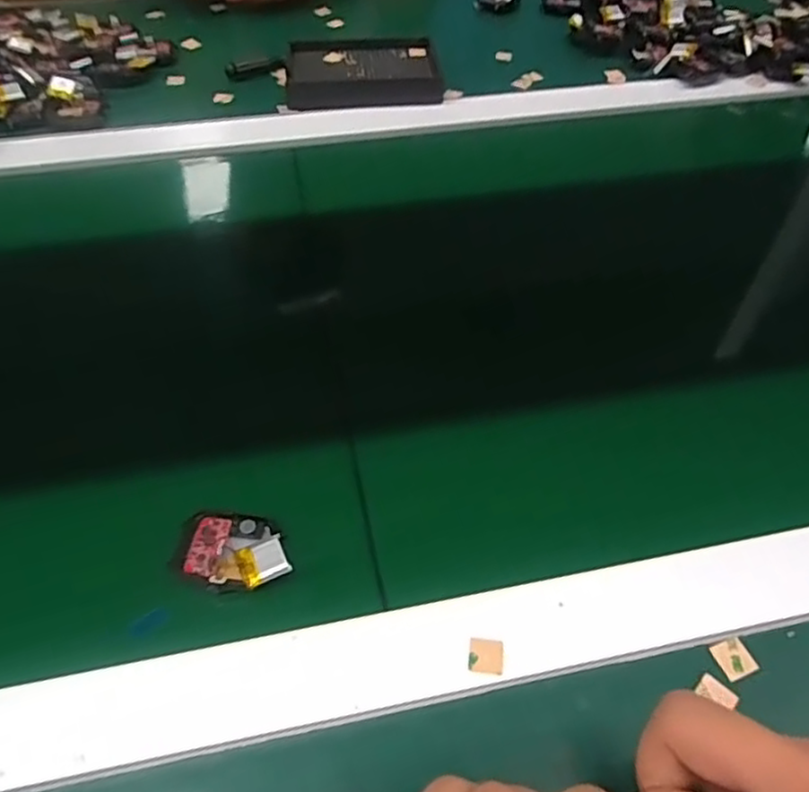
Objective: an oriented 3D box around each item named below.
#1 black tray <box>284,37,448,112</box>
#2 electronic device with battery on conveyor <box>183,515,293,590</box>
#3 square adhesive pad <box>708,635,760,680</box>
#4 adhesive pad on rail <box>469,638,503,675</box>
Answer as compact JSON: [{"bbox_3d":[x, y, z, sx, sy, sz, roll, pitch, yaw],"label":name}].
[{"bbox_3d":[-0.038,-0.298,0.620,0.134,0.020,0.105,-5,51,-5],"label":"black tray"},{"bbox_3d":[-0.076,0.071,0.313,0.051,0.013,0.036,12,52,9],"label":"electronic device with battery on conveyor"},{"bbox_3d":[0.143,0.114,0.292,0.014,0.004,0.016,-16,53,-13],"label":"square adhesive pad"},{"bbox_3d":[0.035,0.112,0.291,0.014,0.004,0.014,5,51,4],"label":"adhesive pad on rail"}]

